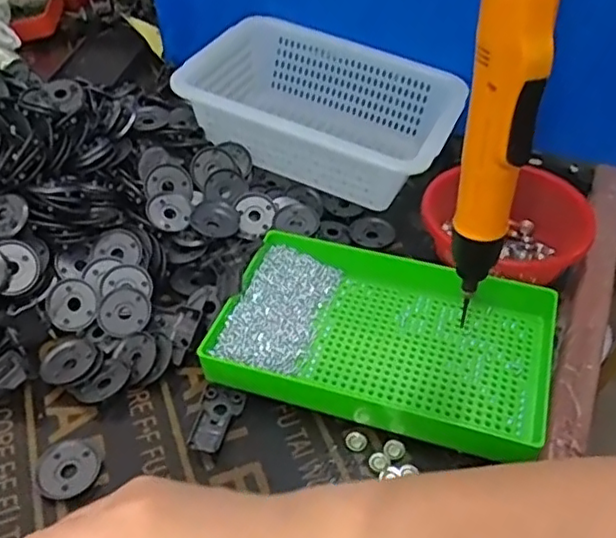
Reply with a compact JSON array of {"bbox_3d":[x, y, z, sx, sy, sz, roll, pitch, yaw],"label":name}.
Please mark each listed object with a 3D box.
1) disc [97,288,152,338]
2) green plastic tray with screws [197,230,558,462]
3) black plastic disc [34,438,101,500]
[{"bbox_3d":[-0.150,0.036,0.528,0.042,0.006,0.041,2,69,-5],"label":"disc"},{"bbox_3d":[0.062,0.052,0.506,0.252,0.039,0.160,13,45,15],"label":"green plastic tray with screws"},{"bbox_3d":[-0.166,0.138,0.444,0.038,0.010,0.042,21,47,21],"label":"black plastic disc"}]

